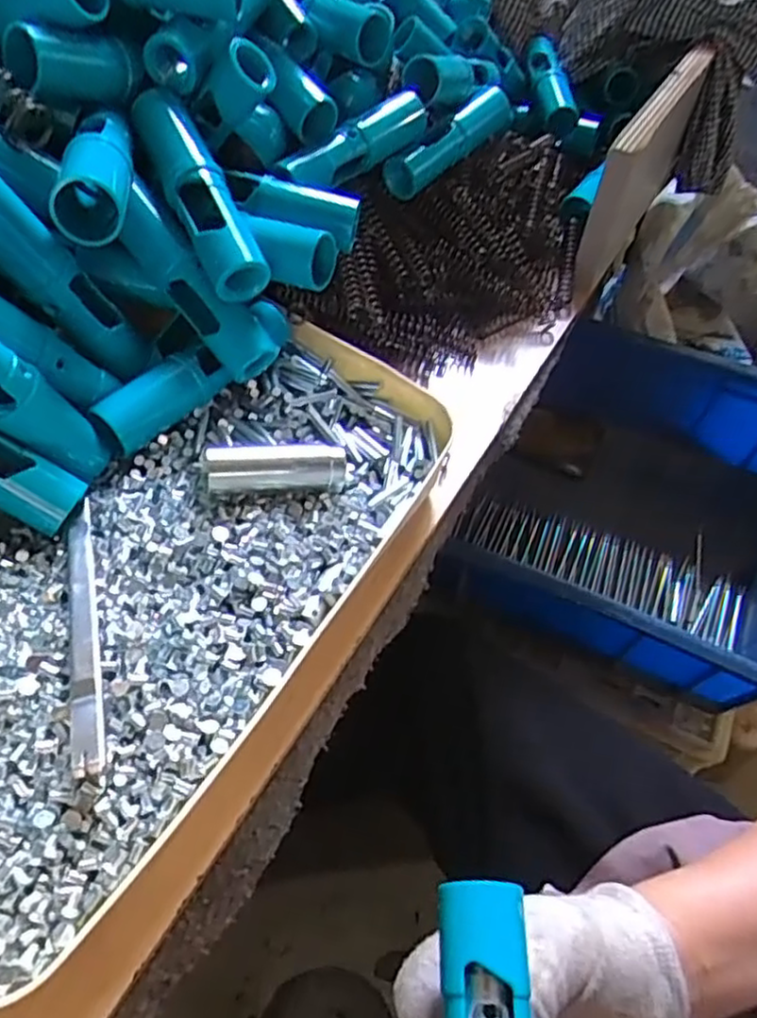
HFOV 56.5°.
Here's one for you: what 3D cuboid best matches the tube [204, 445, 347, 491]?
[{"bbox_3d":[-0.049,-0.020,0.348,0.068,0.017,0.015,-1,49,-22],"label":"tube"}]

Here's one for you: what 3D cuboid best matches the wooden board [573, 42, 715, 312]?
[{"bbox_3d":[0.209,-0.266,0.559,0.019,0.121,0.230,26,54,16],"label":"wooden board"}]

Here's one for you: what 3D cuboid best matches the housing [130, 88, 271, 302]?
[{"bbox_3d":[-0.094,-0.166,0.367,0.030,0.023,0.126,-23,77,-21],"label":"housing"}]

